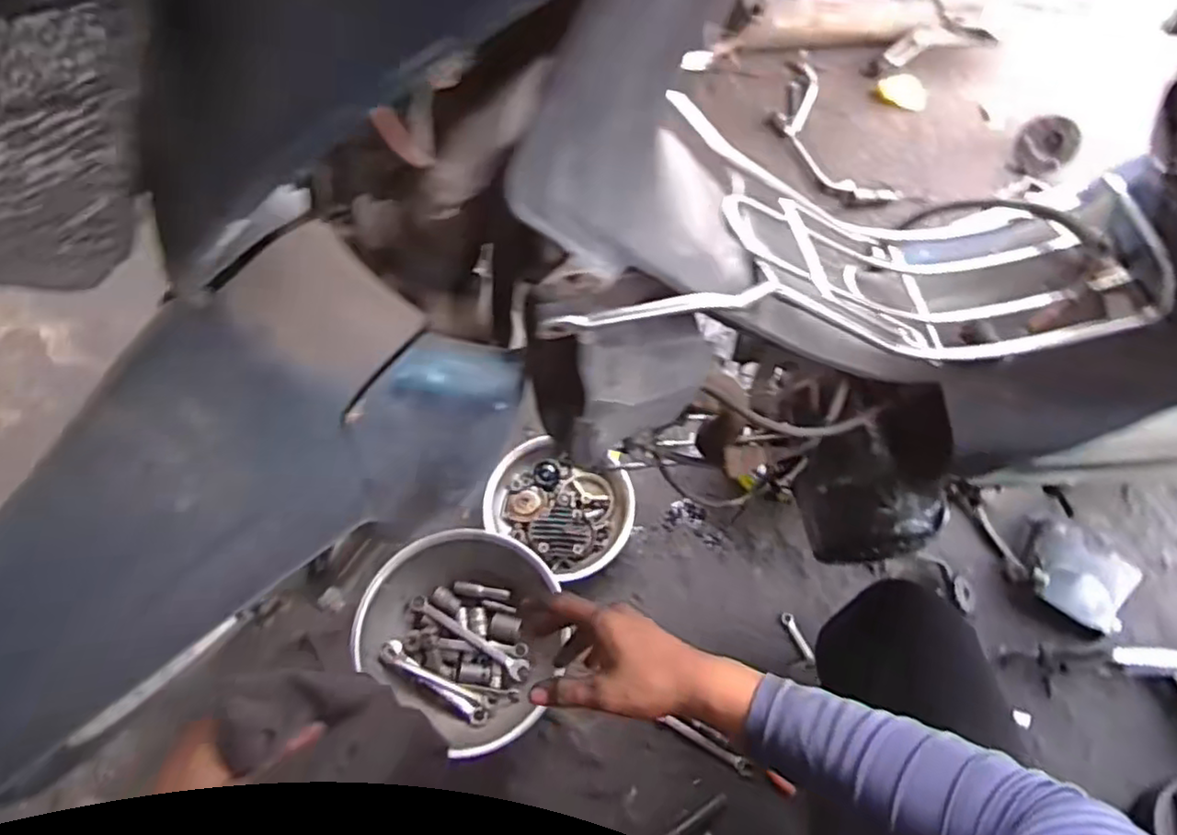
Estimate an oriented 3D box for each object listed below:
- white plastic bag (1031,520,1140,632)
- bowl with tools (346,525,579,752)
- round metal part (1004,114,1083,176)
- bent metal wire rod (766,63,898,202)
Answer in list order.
[{"bbox_3d":[0.709,0.229,0.957,0.145,0.044,0.150,26,67,9],"label":"white plastic bag"},{"bbox_3d":[-0.150,0.268,0.846,0.251,0.111,0.238,35,68,12],"label":"bowl with tools"},{"bbox_3d":[0.901,-0.536,1.317,0.105,0.108,0.019,30,39,35],"label":"round metal part"},{"bbox_3d":[0.468,-0.573,1.330,0.130,0.065,0.401,-14,67,-10],"label":"bent metal wire rod"}]

